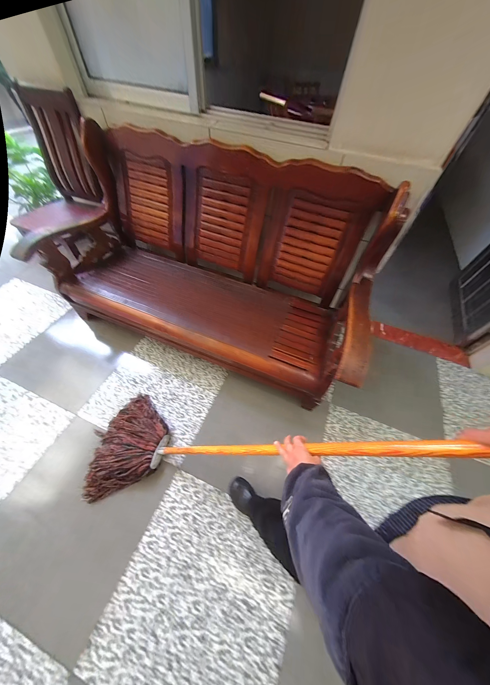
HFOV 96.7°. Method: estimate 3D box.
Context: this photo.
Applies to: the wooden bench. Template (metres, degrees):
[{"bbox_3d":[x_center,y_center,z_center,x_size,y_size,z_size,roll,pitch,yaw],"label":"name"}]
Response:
[{"bbox_3d":[-0.302,-0.468,1.112,1.829,0.693,0.715,22,57,11],"label":"wooden bench"}]

